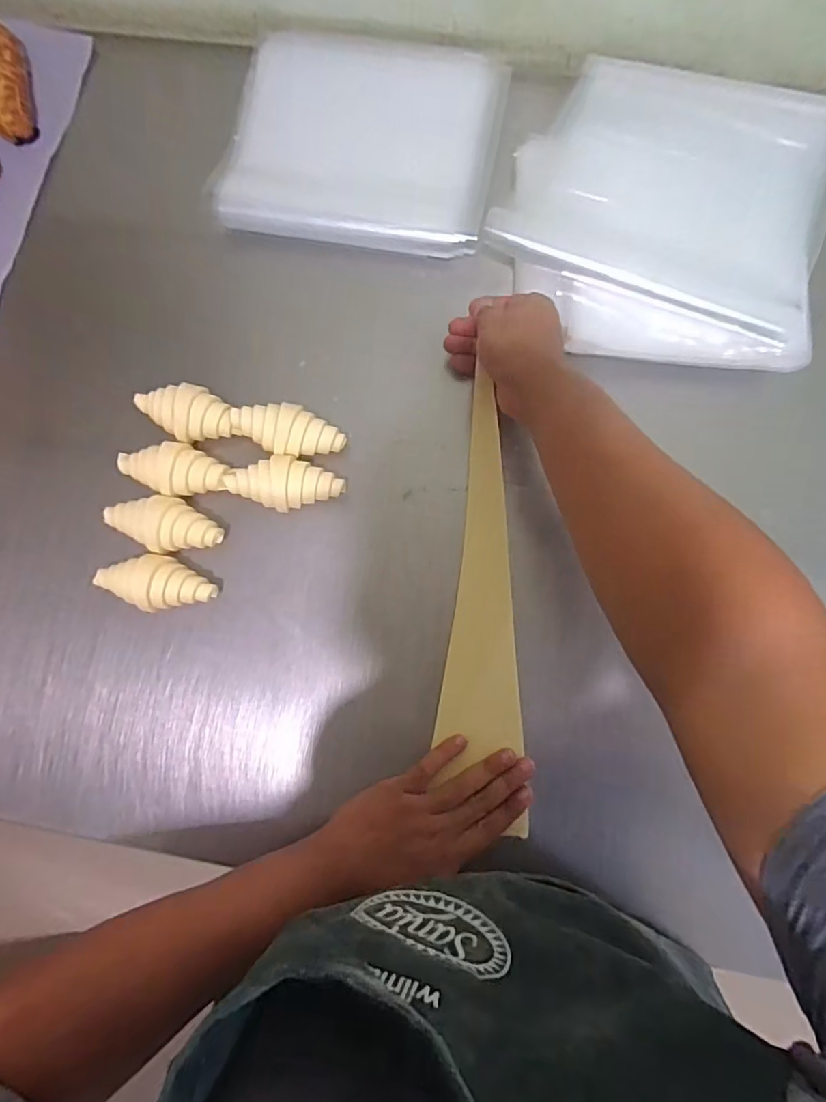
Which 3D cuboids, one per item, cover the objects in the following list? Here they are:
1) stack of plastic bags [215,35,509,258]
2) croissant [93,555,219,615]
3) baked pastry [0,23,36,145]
[{"bbox_3d":[-0.045,-0.395,0.525,0.245,0.021,0.212,11,83,5],"label":"stack of plastic bags"},{"bbox_3d":[-0.224,0.028,0.472,0.104,0.040,0.048,12,83,5],"label":"croissant"},{"bbox_3d":[-0.420,-0.493,0.562,0.038,0.034,0.133,-11,82,2],"label":"baked pastry"}]

